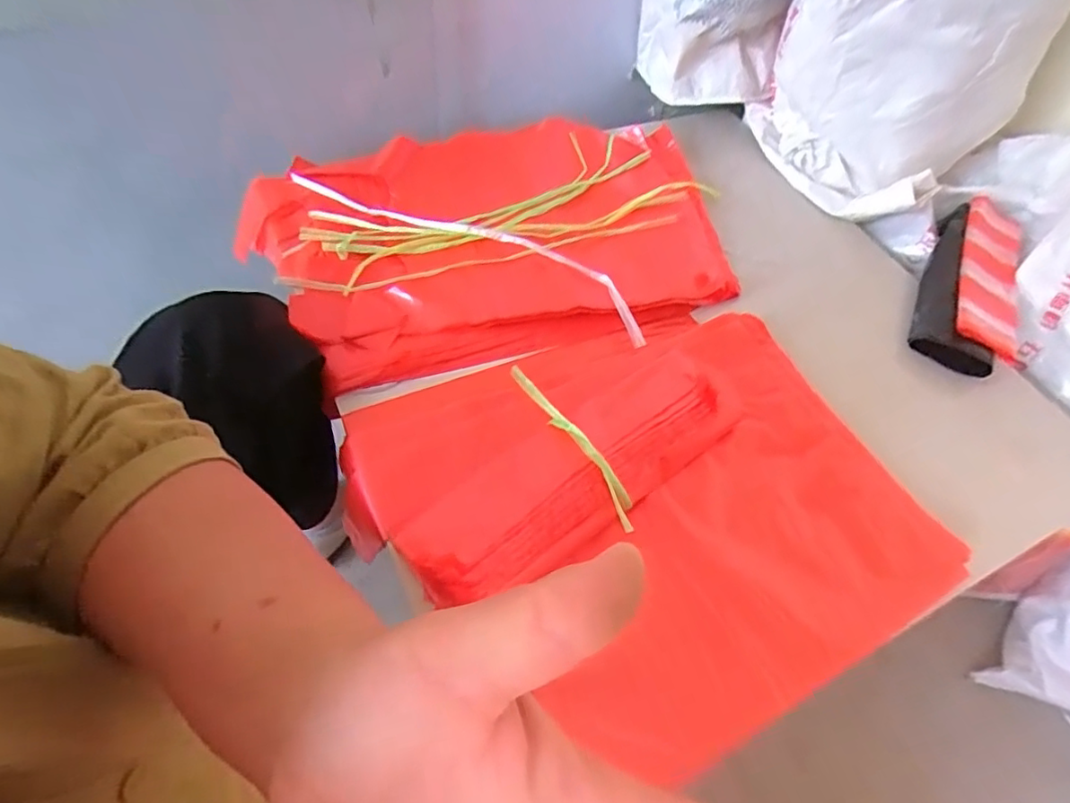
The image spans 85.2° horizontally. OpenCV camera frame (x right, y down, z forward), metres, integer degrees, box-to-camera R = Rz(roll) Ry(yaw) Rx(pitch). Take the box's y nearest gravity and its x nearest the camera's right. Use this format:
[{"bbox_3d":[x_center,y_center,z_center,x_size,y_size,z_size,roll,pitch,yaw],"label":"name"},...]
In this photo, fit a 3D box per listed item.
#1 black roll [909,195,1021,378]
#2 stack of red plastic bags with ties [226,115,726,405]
[{"bbox_3d":[0.577,-0.160,0.767,0.117,0.044,0.302,29,57,12],"label":"black roll"},{"bbox_3d":[-0.049,-0.224,0.748,0.602,0.044,0.388,-12,58,-16],"label":"stack of red plastic bags with ties"}]

